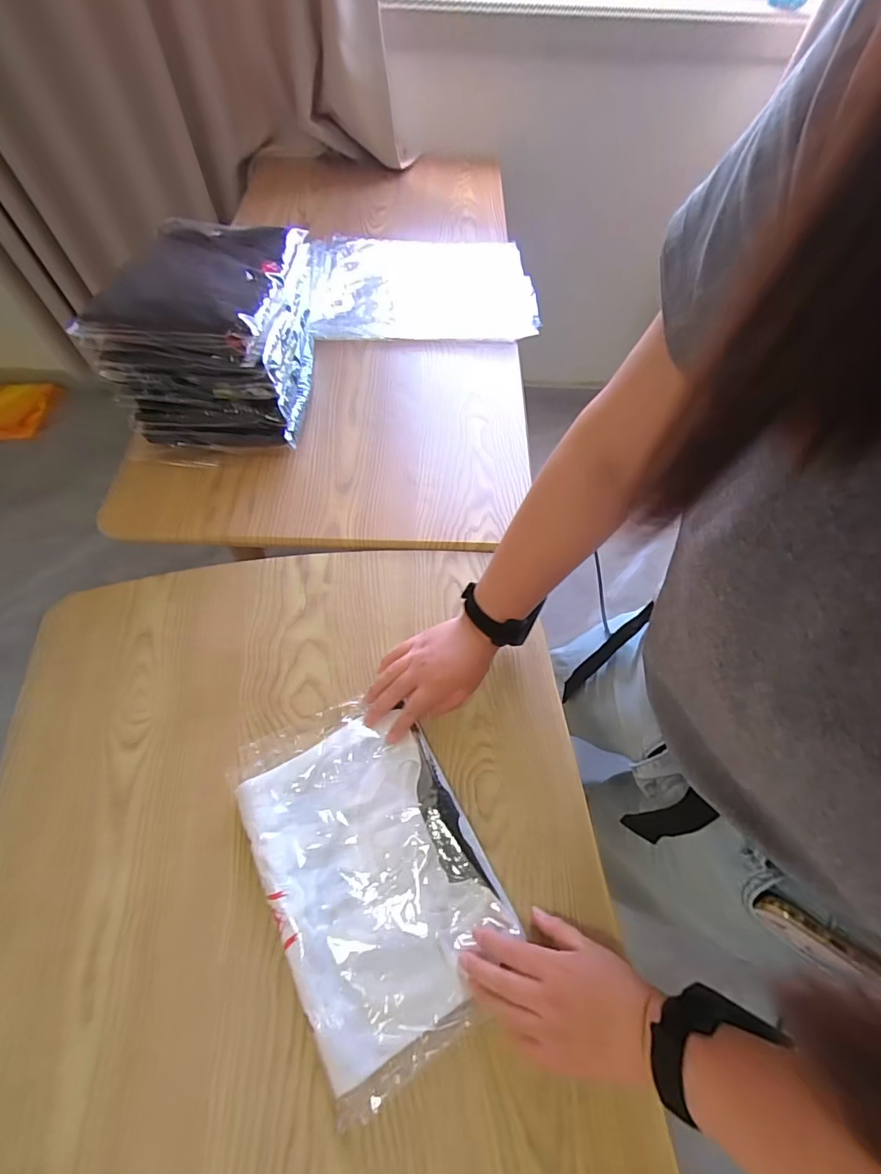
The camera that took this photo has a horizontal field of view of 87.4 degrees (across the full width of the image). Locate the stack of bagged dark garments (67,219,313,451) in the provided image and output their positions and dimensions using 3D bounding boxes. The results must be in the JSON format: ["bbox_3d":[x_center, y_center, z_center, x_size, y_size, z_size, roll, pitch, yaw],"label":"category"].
[{"bbox_3d":[-0.298,-0.348,0.639,0.197,0.201,0.276,2,62,-1],"label":"stack of bagged dark garments"}]

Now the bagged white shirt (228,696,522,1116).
[{"bbox_3d":[-0.063,0.252,0.429,0.181,0.016,0.290,-25,66,-15],"label":"bagged white shirt"}]

